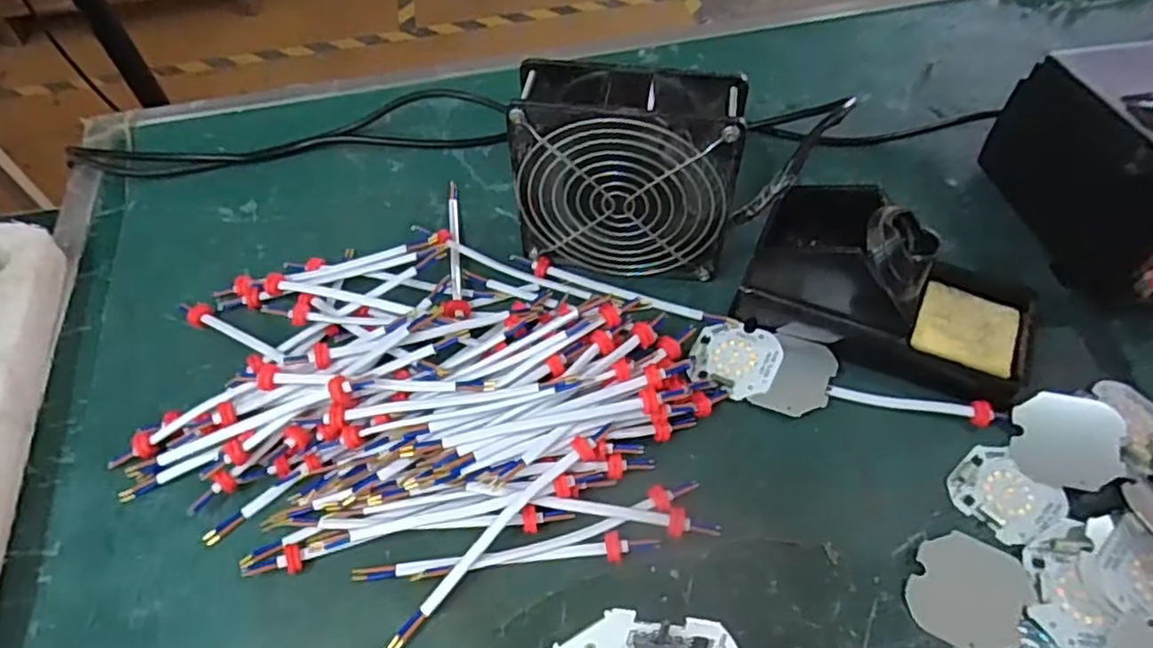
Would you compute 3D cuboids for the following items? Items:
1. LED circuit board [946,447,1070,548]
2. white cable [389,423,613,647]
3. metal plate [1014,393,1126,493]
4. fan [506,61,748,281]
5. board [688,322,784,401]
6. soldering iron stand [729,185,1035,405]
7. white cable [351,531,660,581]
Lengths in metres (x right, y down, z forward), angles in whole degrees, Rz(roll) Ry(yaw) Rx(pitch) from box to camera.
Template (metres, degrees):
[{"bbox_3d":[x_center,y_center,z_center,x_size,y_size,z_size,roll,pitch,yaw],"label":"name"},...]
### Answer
[{"bbox_3d":[0.209,0.082,0.331,0.044,0.004,0.044,-31,58,-19],"label":"LED circuit board"},{"bbox_3d":[-0.034,0.095,0.315,0.134,0.024,0.012,-38,61,-22],"label":"white cable"},{"bbox_3d":[0.246,0.058,0.338,0.047,0.004,0.046,-8,64,16],"label":"metal plate"},{"bbox_3d":[0.028,-0.080,0.382,0.117,0.117,0.045,8,54,8],"label":"fan"},{"bbox_3d":[0.089,0.018,0.377,0.046,0.005,0.044,22,57,17],"label":"board"},{"bbox_3d":[0.170,-0.026,0.366,0.153,0.073,0.083,27,59,21],"label":"soldering iron stand"},{"bbox_3d":[-0.032,0.108,0.315,0.140,0.007,0.011,-6,54,-2],"label":"white cable"}]

